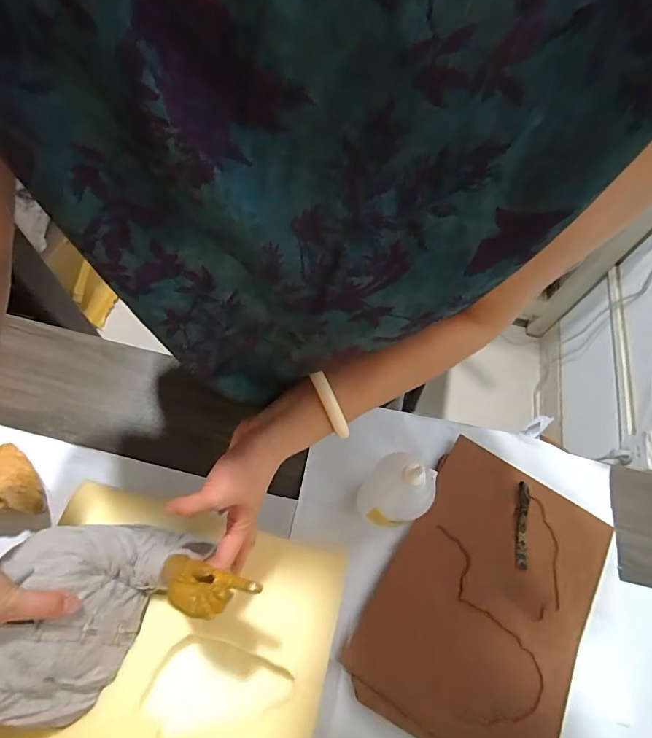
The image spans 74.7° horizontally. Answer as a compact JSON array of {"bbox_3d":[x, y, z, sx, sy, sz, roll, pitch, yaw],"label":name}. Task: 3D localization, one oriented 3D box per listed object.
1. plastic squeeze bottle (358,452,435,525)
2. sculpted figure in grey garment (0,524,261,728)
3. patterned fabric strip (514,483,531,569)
[{"bbox_3d":[0.085,0.140,0.517,0.073,0.162,0.071,2,63,-3],"label":"plastic squeeze bottle"},{"bbox_3d":[-0.201,0.205,0.394,0.214,0.120,0.141,-30,69,-17],"label":"sculpted figure in grey garment"},{"bbox_3d":[0.261,0.205,0.567,0.016,0.005,0.110,14,63,3],"label":"patterned fabric strip"}]

